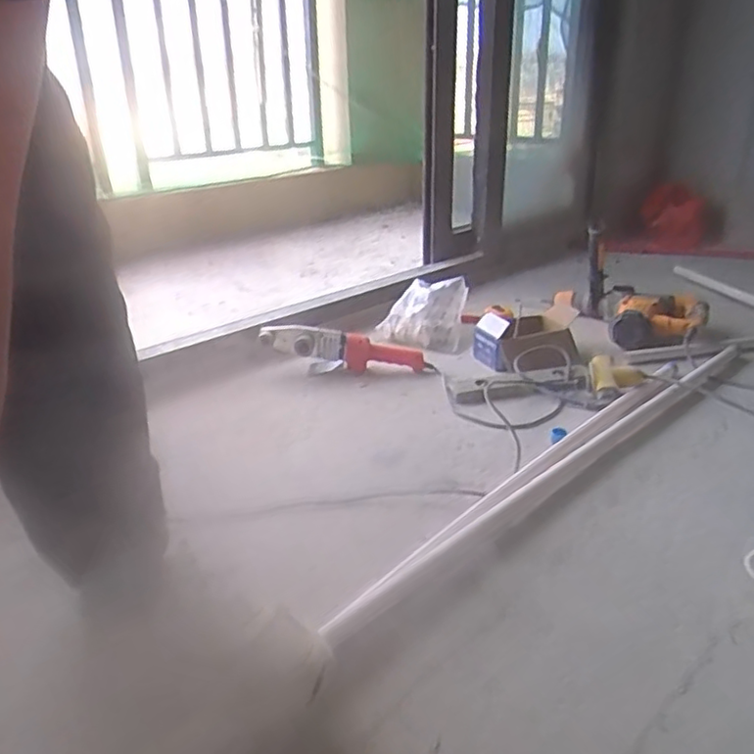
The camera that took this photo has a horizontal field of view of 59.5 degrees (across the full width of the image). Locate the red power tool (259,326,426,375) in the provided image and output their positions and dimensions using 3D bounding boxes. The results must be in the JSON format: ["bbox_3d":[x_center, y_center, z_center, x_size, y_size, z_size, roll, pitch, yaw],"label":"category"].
[{"bbox_3d":[-0.067,-0.052,1.352,0.343,0.082,0.066,8,23,-9],"label":"red power tool"}]

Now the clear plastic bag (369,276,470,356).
[{"bbox_3d":[0.100,-0.147,1.496,0.202,0.102,0.175,3,25,8],"label":"clear plastic bag"}]

